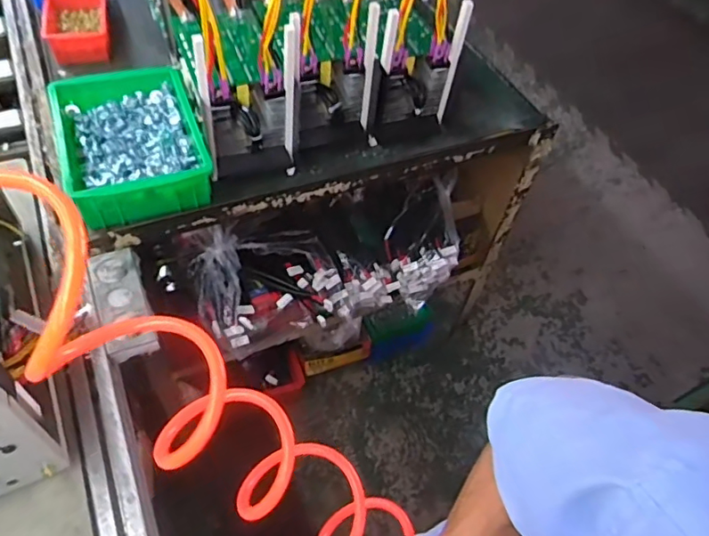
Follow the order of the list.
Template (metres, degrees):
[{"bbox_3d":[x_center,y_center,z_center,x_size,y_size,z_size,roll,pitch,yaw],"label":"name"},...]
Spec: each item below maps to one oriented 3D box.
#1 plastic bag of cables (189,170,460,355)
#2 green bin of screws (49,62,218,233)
[{"bbox_3d":[-0.026,-0.011,1.042,0.579,0.155,0.212,-19,57,-20],"label":"plastic bag of cables"},{"bbox_3d":[-0.317,-0.184,0.760,0.180,0.061,0.250,-16,56,-18],"label":"green bin of screws"}]

